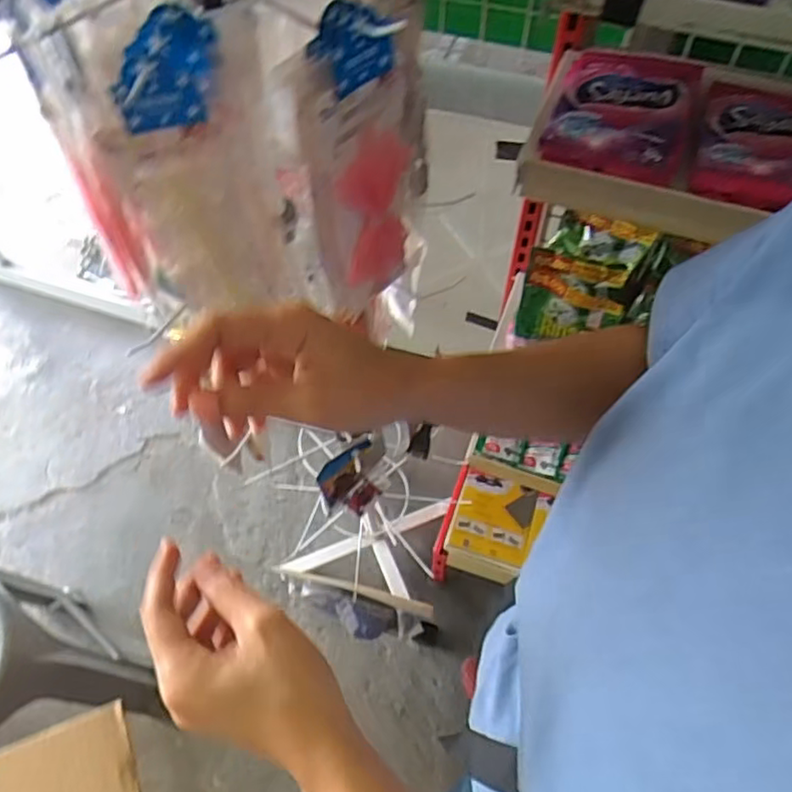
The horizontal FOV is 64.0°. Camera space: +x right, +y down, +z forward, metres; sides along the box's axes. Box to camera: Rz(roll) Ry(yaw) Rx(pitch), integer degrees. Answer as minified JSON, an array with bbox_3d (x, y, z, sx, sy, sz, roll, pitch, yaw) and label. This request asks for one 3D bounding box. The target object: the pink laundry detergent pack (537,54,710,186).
[{"bbox_3d":[0.216,-0.271,0.601,0.124,0.028,0.144,19,61,11],"label":"pink laundry detergent pack"}]

